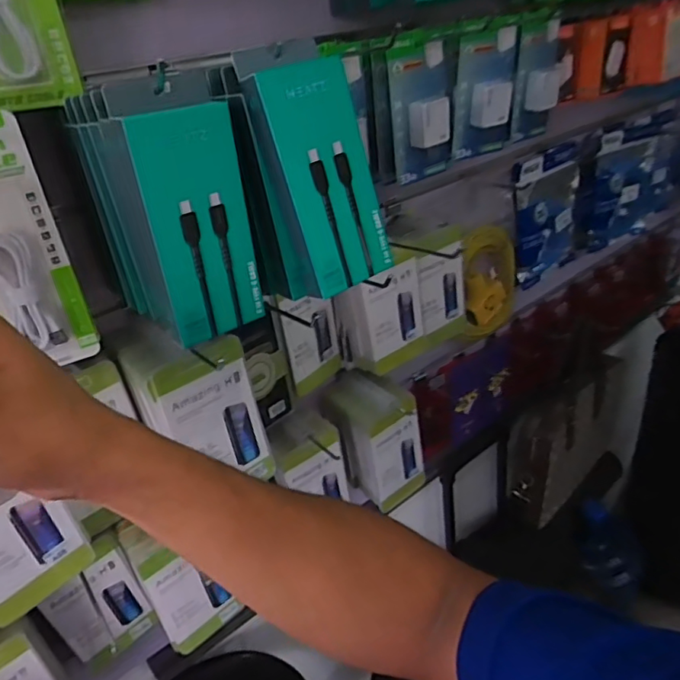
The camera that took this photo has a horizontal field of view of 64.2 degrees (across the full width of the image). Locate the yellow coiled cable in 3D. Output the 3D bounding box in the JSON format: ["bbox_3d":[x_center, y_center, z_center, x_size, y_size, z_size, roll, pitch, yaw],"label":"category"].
[{"bbox_3d":[0.254,-0.096,0.916,0.034,0.202,0.137,18,39,36],"label":"yellow coiled cable"}]

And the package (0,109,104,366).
[{"bbox_3d":[-0.251,-0.064,0.409,0.080,0.189,0.016,-24,34,-25],"label":"package"}]

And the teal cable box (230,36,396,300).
[{"bbox_3d":[-0.014,-0.121,0.388,0.070,0.168,0.024,-29,24,-26],"label":"teal cable box"}]

